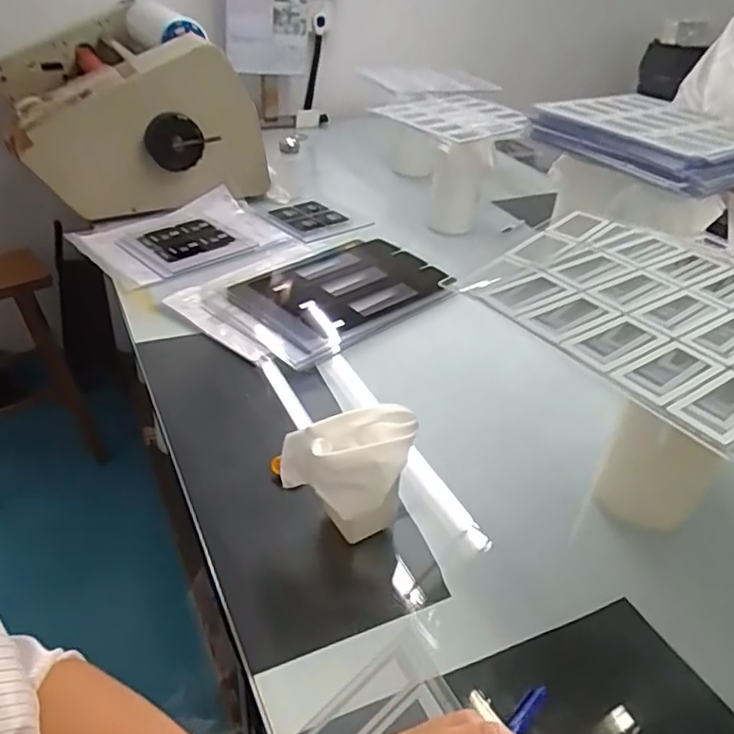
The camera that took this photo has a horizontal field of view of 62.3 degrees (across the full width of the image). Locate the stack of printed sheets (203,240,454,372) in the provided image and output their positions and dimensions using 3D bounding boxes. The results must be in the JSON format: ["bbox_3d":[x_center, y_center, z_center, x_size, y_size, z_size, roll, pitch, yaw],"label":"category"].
[{"bbox_3d":[-0.043,-0.115,0.941,0.329,0.024,0.234,-29,45,-33],"label":"stack of printed sheets"}]

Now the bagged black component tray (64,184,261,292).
[{"bbox_3d":[-0.335,-0.229,1.073,0.295,0.033,0.261,-23,44,-33],"label":"bagged black component tray"}]

